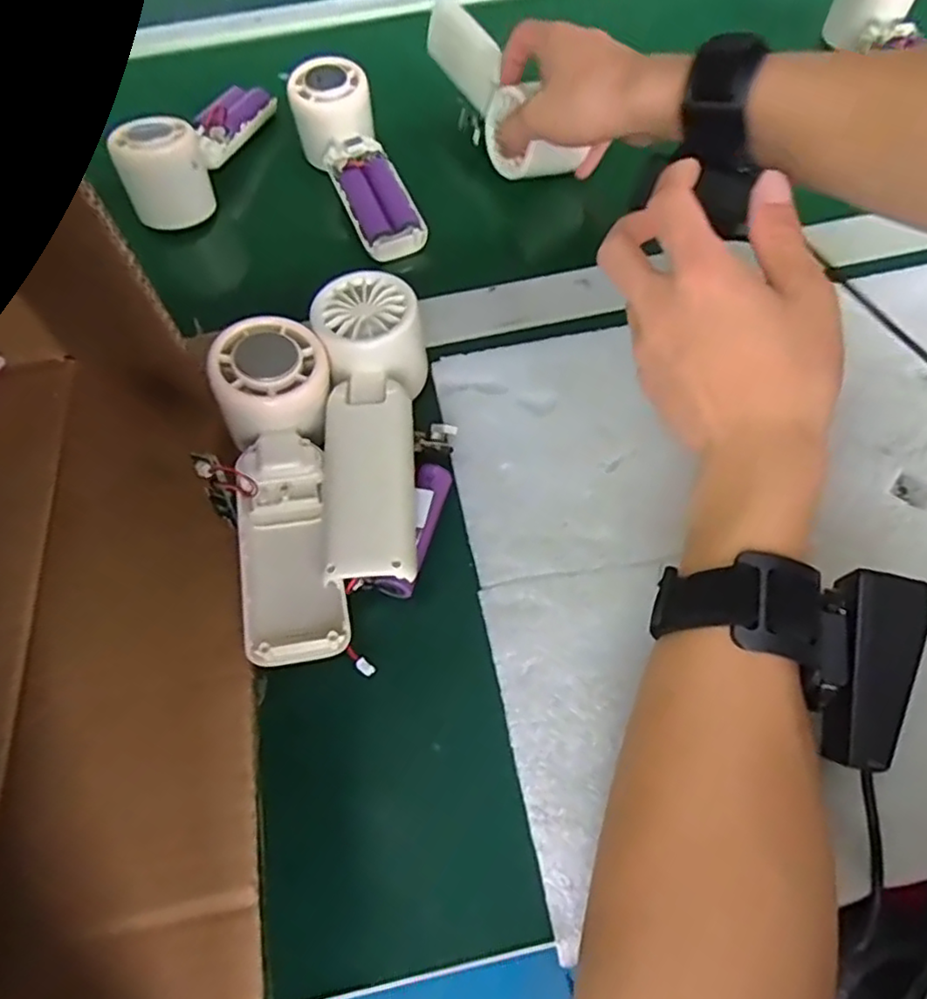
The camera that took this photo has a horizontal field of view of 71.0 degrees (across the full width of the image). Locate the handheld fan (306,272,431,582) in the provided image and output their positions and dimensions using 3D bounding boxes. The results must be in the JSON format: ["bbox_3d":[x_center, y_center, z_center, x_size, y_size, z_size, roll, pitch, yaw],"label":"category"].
[{"bbox_3d":[-0.046,-0.037,0.318,0.050,0.044,0.160,-3,59,2],"label":"handheld fan"}]

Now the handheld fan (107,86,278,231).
[{"bbox_3d":[-0.194,-0.273,0.475,0.048,0.064,0.153,10,60,10],"label":"handheld fan"}]

